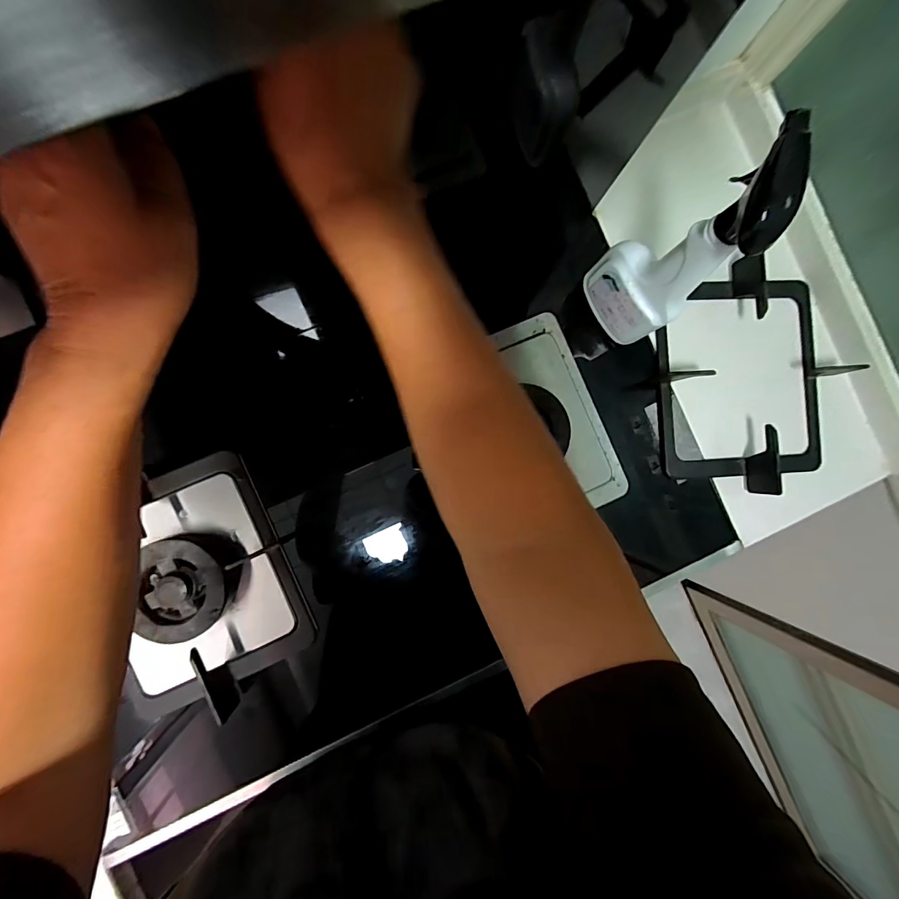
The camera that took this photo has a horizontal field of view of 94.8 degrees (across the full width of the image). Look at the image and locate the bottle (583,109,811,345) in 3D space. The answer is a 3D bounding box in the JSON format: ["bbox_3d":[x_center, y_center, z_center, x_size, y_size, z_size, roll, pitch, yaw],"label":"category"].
[{"bbox_3d":[0.223,-0.186,0.430,0.058,0.271,0.103,-9,89,-4],"label":"bottle"}]

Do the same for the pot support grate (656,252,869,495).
[{"bbox_3d":[0.415,-0.097,0.564,0.262,0.074,0.308,-2,88,-4],"label":"pot support grate"}]

